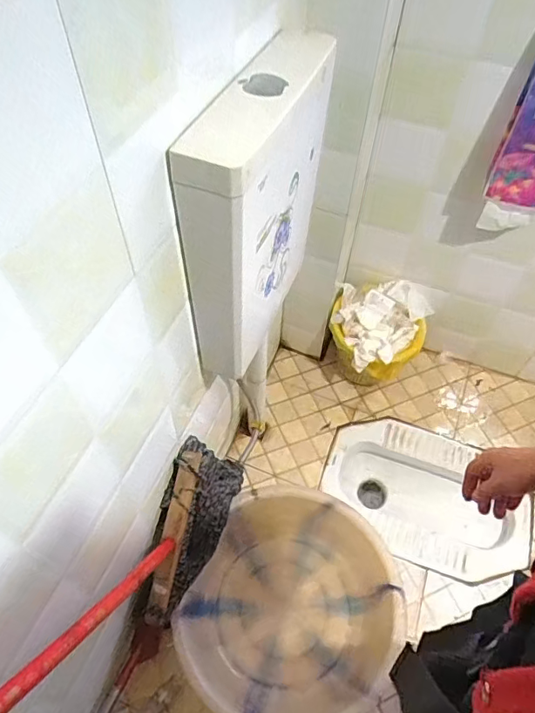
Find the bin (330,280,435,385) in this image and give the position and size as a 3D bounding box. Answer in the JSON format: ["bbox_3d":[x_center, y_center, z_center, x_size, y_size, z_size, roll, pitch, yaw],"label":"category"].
[{"bbox_3d":[0.314,-0.043,1.429,0.270,0.296,0.265,13,55,8],"label":"bin"}]

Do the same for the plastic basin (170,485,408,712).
[{"bbox_3d":[0.065,0.559,1.087,0.436,0.143,0.478,25,57,15],"label":"plastic basin"}]

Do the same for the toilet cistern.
[{"bbox_3d":[-0.003,-0.251,0.874,0.118,0.488,0.459,14,55,8],"label":"toilet cistern"}]

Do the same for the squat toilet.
[{"bbox_3d":[0.431,0.400,1.377,0.547,0.131,0.384,22,56,13],"label":"squat toilet"}]

